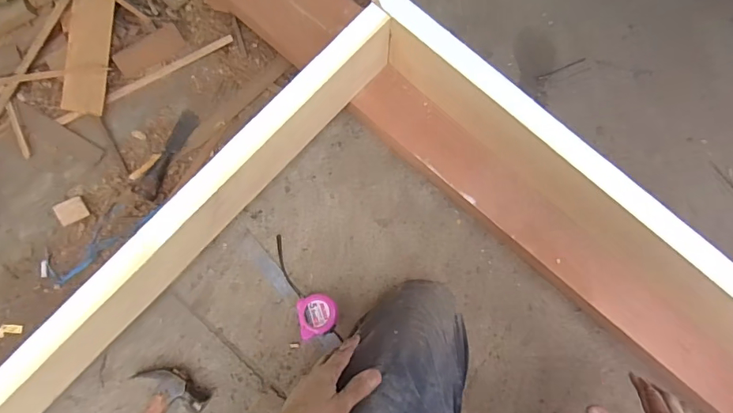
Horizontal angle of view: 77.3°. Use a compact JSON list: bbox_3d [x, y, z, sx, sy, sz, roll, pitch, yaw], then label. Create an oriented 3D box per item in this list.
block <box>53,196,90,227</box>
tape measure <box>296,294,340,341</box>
[{"bbox_3d":[-0.538,0.008,0.838,0.052,0.006,0.043,-28,92,-12],"label":"block"},{"bbox_3d":[-0.078,0.178,0.758,0.065,0.033,0.066,-12,78,-1],"label":"tape measure"}]

